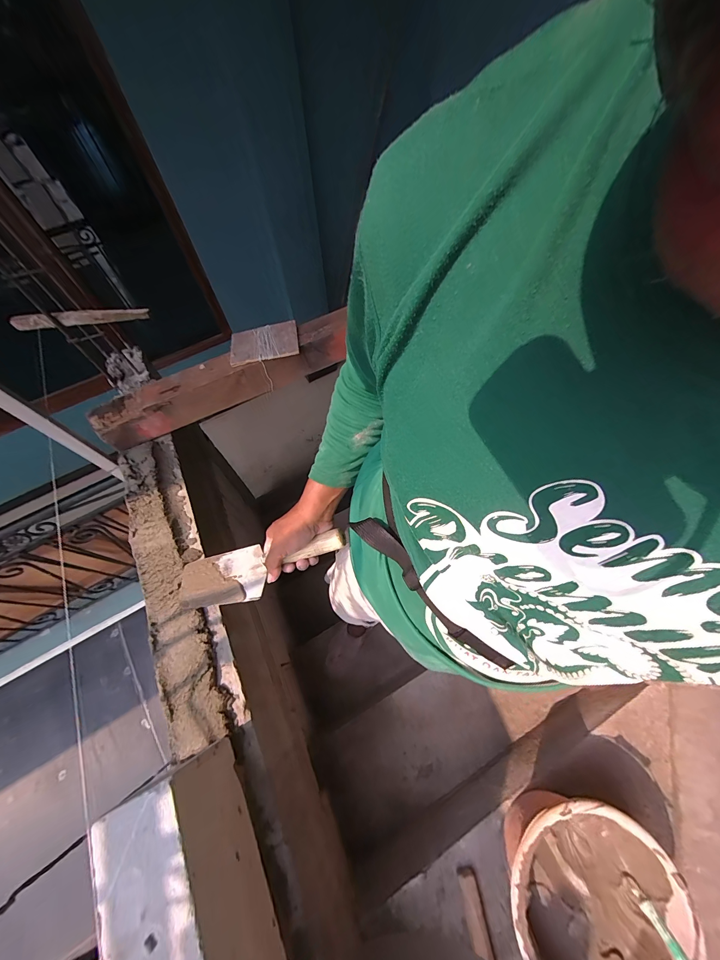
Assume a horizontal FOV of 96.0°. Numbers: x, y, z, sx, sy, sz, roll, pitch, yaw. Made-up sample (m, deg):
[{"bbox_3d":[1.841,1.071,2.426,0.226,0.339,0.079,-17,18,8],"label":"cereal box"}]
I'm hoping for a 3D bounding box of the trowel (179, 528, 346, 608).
[{"bbox_3d":[-0.156,0.137,0.531,0.291,0.056,0.090,-20,64,14],"label":"trowel"}]

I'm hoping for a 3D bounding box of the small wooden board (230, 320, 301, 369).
[{"bbox_3d":[-0.257,-0.368,0.868,0.182,0.018,0.115,-16,65,-6],"label":"small wooden board"}]

